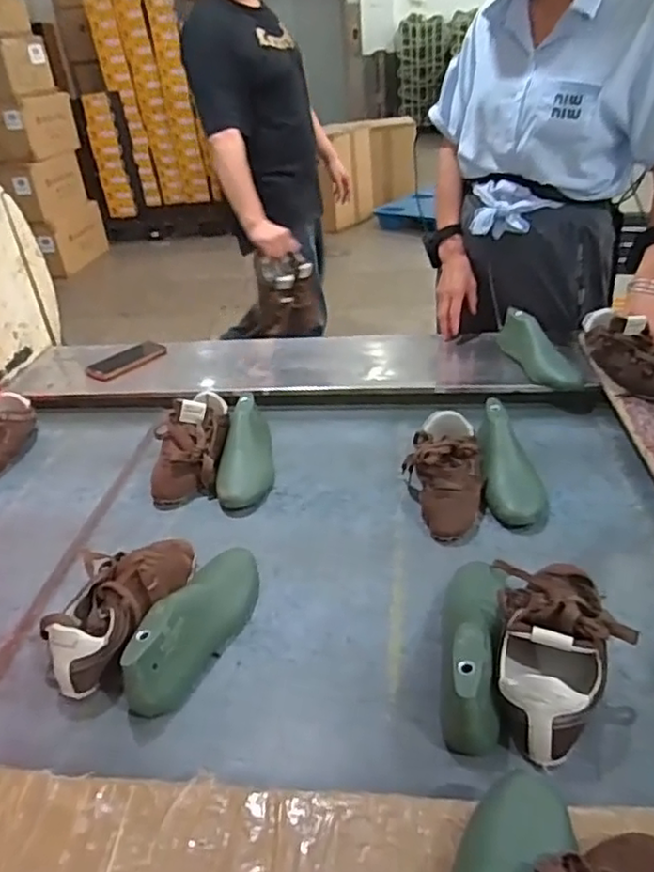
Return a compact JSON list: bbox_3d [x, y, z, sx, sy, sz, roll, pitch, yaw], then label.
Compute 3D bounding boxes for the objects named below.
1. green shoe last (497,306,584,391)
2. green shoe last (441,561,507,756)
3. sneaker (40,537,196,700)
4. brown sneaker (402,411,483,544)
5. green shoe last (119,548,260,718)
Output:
[{"bbox_3d":[0.394,-0.165,1.210,0.084,0.103,0.233,-8,33,-2],"label":"green shoe last"},{"bbox_3d":[0.156,0.211,0.686,0.062,0.082,0.233,3,34,15],"label":"green shoe last"},{"bbox_3d":[-0.248,0.194,0.775,0.088,0.087,0.232,6,35,19],"label":"sneaker"},{"bbox_3d":[0.171,0.045,0.937,0.111,0.078,0.229,0,33,10],"label":"brown sneaker"},{"bbox_3d":[-0.147,0.205,0.750,0.072,0.081,0.245,5,35,17],"label":"green shoe last"}]

